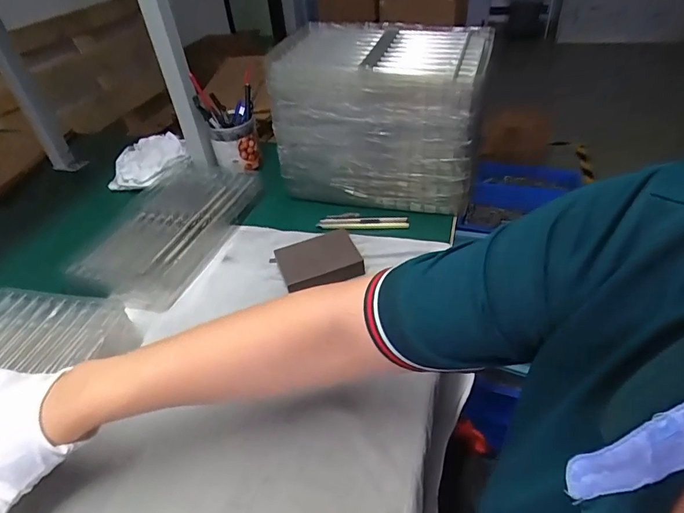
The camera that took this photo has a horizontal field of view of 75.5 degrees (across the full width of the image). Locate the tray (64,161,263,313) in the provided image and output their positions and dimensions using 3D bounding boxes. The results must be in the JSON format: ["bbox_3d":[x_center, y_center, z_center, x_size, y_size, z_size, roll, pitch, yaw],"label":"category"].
[{"bbox_3d":[-0.262,-0.050,0.661,0.196,0.045,0.295,8,46,21],"label":"tray"}]

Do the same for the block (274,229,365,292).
[{"bbox_3d":[-0.028,0.004,0.562,0.098,0.020,0.079,-16,41,-14],"label":"block"}]

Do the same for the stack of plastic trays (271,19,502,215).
[{"bbox_3d":[0.060,-0.210,0.671,0.284,0.214,0.163,9,41,15],"label":"stack of plastic trays"}]

